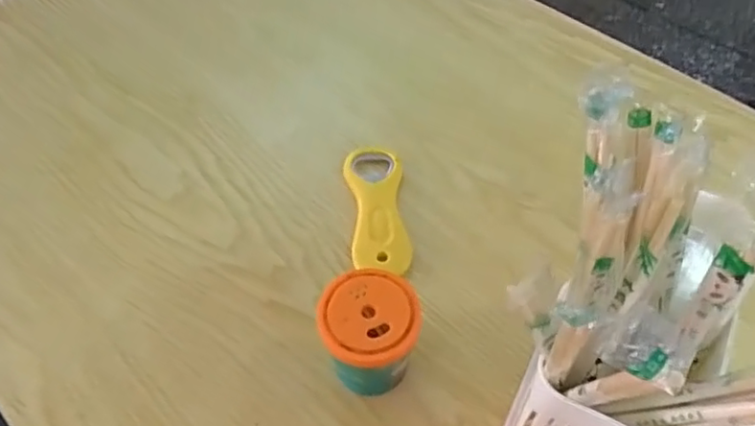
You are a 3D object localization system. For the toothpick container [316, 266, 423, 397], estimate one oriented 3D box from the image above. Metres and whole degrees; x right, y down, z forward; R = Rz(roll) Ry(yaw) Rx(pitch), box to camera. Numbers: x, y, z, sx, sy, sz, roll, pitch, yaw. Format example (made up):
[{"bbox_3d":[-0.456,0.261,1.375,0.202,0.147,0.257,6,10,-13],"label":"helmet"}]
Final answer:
[{"bbox_3d":[-0.005,0.077,0.387,0.057,0.068,0.061,-1,52,1],"label":"toothpick container"}]

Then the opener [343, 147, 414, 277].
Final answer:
[{"bbox_3d":[0.000,-0.004,0.489,0.046,0.011,0.118,-4,52,-1],"label":"opener"}]

